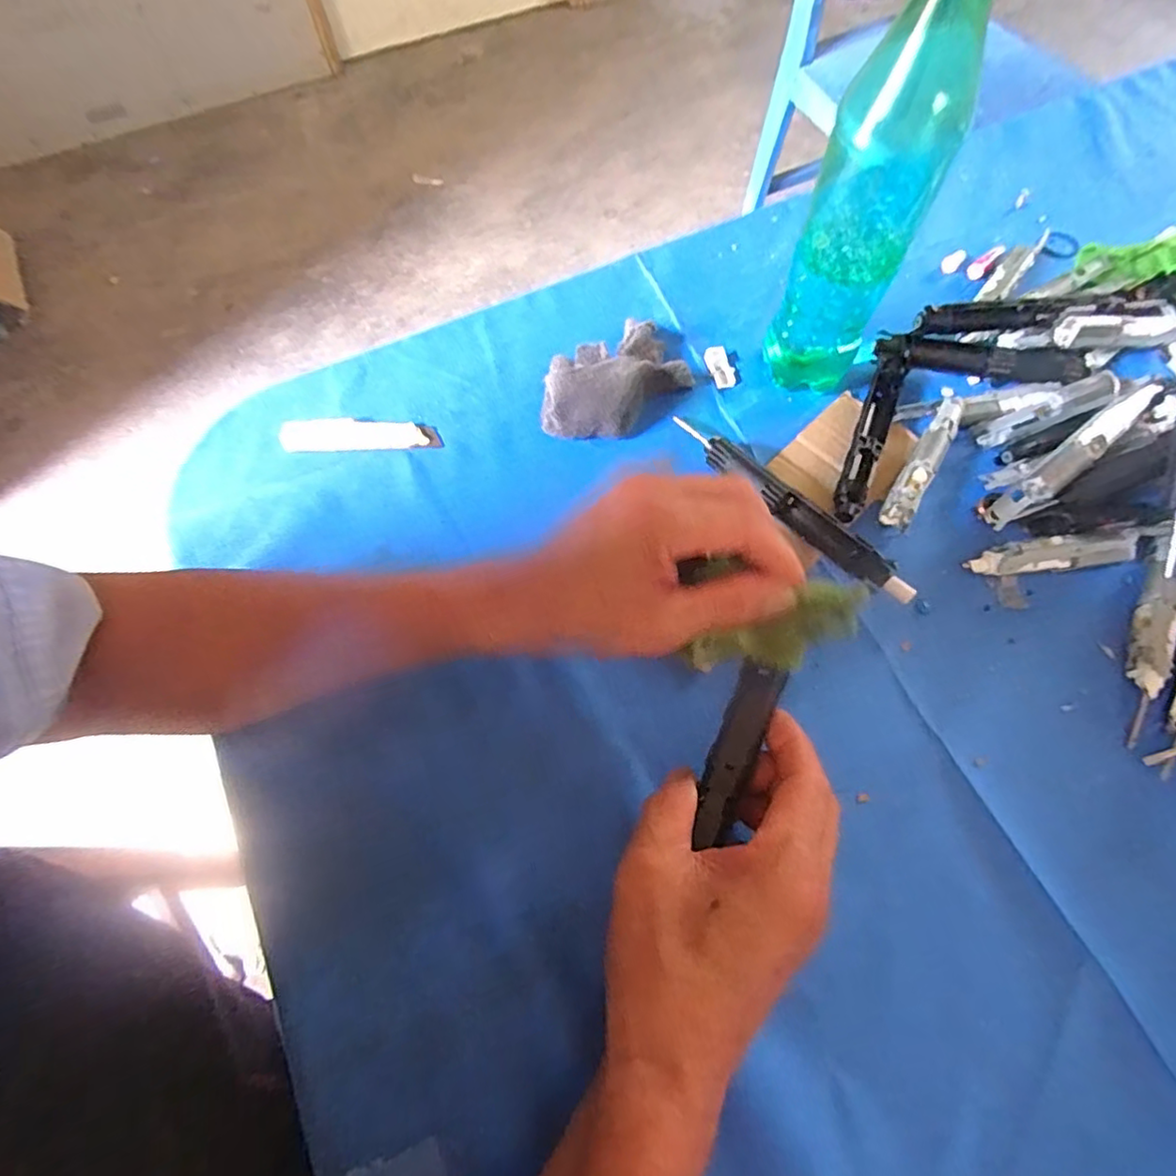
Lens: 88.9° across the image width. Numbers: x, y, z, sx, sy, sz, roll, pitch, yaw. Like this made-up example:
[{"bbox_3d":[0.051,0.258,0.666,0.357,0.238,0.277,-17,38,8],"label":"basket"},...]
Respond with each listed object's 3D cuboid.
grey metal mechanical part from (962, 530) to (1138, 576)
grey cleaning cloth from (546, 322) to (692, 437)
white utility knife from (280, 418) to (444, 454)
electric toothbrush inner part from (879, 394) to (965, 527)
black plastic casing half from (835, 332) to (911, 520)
[{"bbox_3d":[0.279,-0.020,0.362,0.095,0.021,0.018,-7,64,-3],"label":"grey metal mechanical part"},{"bbox_3d":[0.015,-0.146,0.416,0.105,0.034,0.073,-22,65,-10],"label":"grey cleaning cloth"},{"bbox_3d":[-0.158,-0.107,0.419,0.107,0.007,0.025,-3,64,-1],"label":"white utility knife"},{"bbox_3d":[0.219,-0.082,0.391,0.018,0.016,0.111,30,68,15],"label":"electric toothbrush inner part"},{"bbox_3d":[0.192,-0.110,0.405,0.023,0.015,0.161,20,66,10],"label":"black plastic casing half"}]

